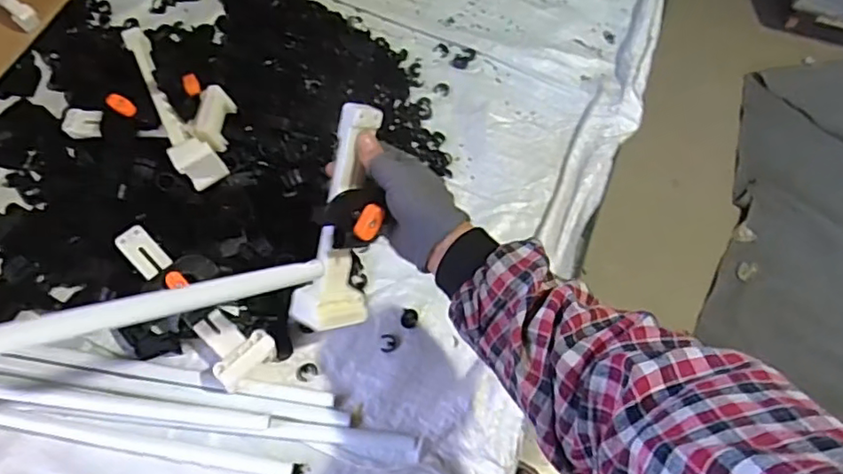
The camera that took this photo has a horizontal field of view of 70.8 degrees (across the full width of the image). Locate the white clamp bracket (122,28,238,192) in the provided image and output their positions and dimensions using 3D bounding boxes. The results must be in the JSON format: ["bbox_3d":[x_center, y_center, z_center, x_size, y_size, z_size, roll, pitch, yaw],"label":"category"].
[{"bbox_3d":[-0.260,-0.154,0.669,0.080,0.055,0.212,-24,66,-13],"label":"white clamp bracket"}]

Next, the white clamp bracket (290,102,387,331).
[{"bbox_3d":[-0.066,-0.016,0.526,0.063,0.041,0.197,13,105,5],"label":"white clamp bracket"}]

